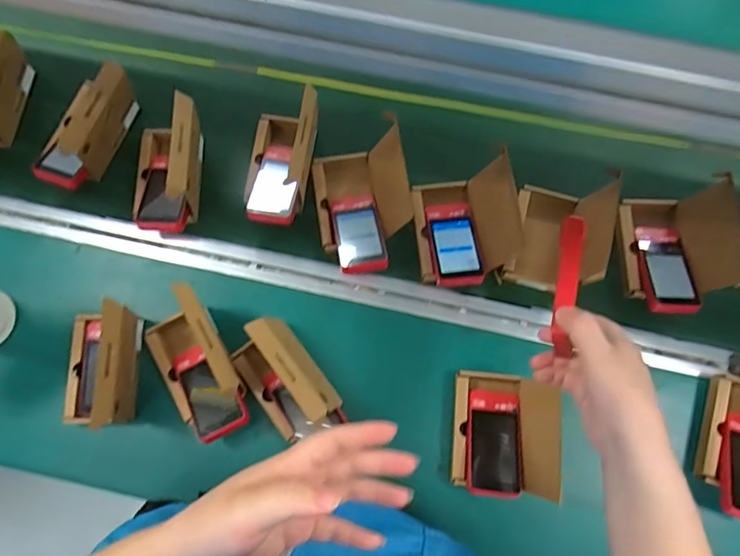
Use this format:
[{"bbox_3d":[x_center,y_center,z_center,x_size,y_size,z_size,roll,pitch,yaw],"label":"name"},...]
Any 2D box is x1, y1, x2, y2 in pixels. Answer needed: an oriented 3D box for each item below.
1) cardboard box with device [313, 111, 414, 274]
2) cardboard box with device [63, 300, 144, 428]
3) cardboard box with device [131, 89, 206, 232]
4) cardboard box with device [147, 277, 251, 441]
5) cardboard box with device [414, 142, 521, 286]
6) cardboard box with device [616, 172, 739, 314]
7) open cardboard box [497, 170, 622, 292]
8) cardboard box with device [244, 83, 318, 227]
[{"bbox_3d":[-0.011,-0.097,0.673,0.121,0.099,0.192,-9,72,-4],"label":"cardboard box with device"},{"bbox_3d":[-0.332,0.106,0.592,0.099,0.121,0.141,1,72,0],"label":"cardboard box with device"},{"bbox_3d":[-0.278,-0.150,0.662,0.100,0.114,0.159,0,72,-1],"label":"cardboard box with device"},{"bbox_3d":[-0.216,0.099,0.595,0.093,0.120,0.136,-30,75,-10],"label":"cardboard box with device"},{"bbox_3d":[0.125,-0.071,0.669,0.125,0.101,0.171,-7,72,-3],"label":"cardboard box with device"},{"bbox_3d":[0.409,-0.040,0.673,0.112,0.113,0.178,0,72,-1],"label":"cardboard box with device"},{"bbox_3d":[0.248,-0.057,0.658,0.098,0.119,0.157,15,72,4],"label":"open cardboard box"},{"bbox_3d":[-0.125,-0.165,0.672,0.094,0.122,0.171,8,72,2],"label":"cardboard box with device"}]

